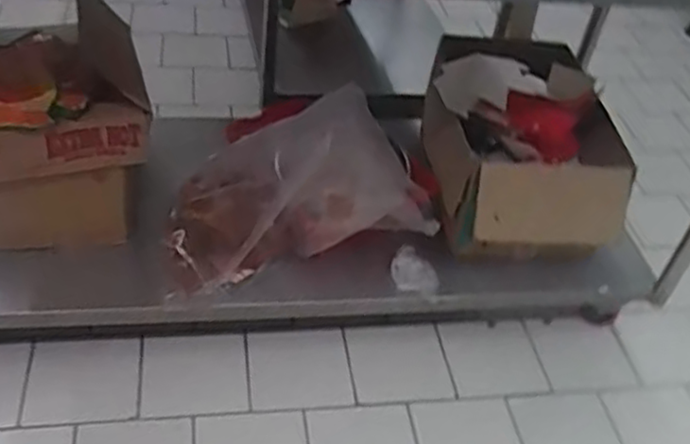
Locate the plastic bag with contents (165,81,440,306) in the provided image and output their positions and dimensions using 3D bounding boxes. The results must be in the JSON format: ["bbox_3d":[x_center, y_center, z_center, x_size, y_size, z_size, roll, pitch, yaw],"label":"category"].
[{"bbox_3d":[-0.080,-0.052,1.250,0.433,0.368,0.165,-4,44,-14],"label":"plastic bag with contents"}]

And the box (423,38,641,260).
[{"bbox_3d":[0.336,-0.176,1.482,0.356,0.233,0.439,3,43,-7],"label":"box"}]

